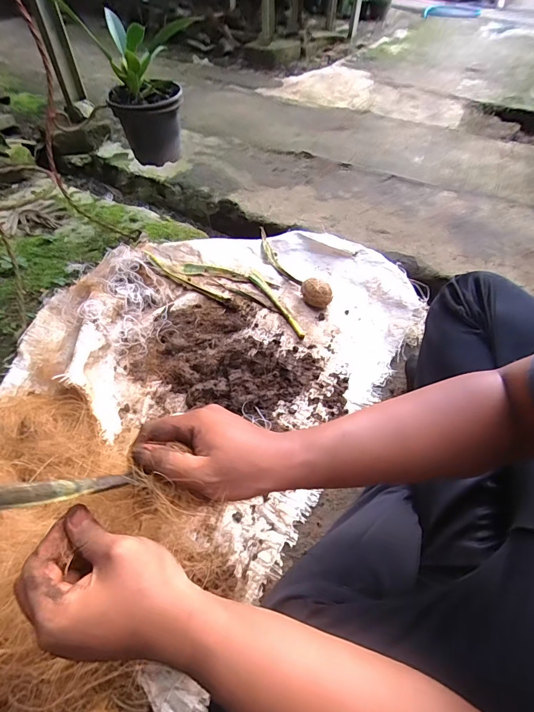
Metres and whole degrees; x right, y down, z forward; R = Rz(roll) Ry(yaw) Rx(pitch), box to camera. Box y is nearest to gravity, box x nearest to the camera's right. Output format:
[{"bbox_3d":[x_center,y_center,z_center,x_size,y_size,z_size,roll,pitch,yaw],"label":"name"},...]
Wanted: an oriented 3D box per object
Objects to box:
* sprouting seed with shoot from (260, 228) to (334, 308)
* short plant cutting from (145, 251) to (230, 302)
[{"bbox_3d":[0.048,-0.236,0.909,0.052,0.063,0.334,-23,57,-21],"label":"sprouting seed with shoot"},{"bbox_3d":[-0.198,-0.183,0.880,0.261,0.024,0.029,30,56,18],"label":"short plant cutting"}]

